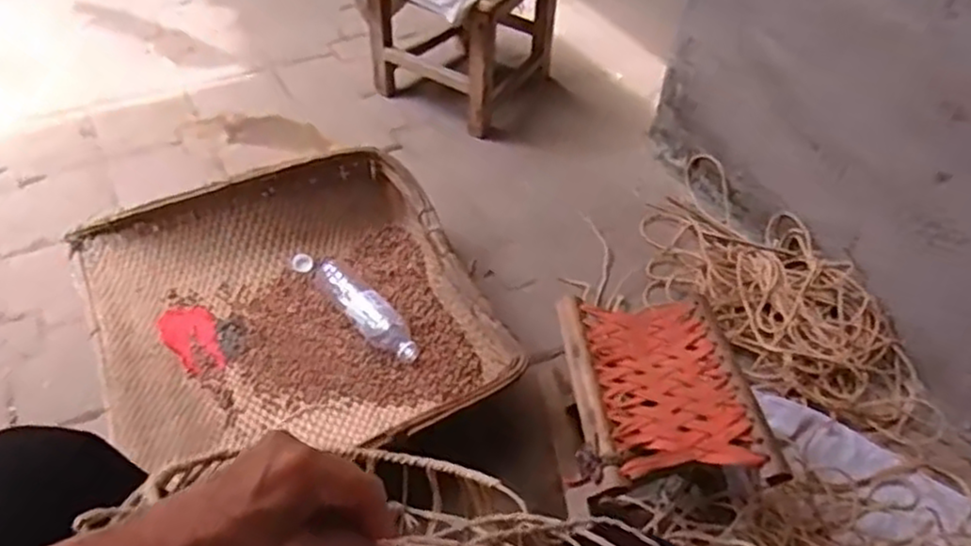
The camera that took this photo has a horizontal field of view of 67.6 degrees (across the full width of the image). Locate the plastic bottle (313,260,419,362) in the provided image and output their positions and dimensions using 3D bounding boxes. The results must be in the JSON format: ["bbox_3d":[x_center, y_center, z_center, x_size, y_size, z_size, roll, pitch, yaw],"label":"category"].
[{"bbox_3d":[-0.194,0.053,1.135,0.061,0.055,0.245,-31,56,-28],"label":"plastic bottle"}]

